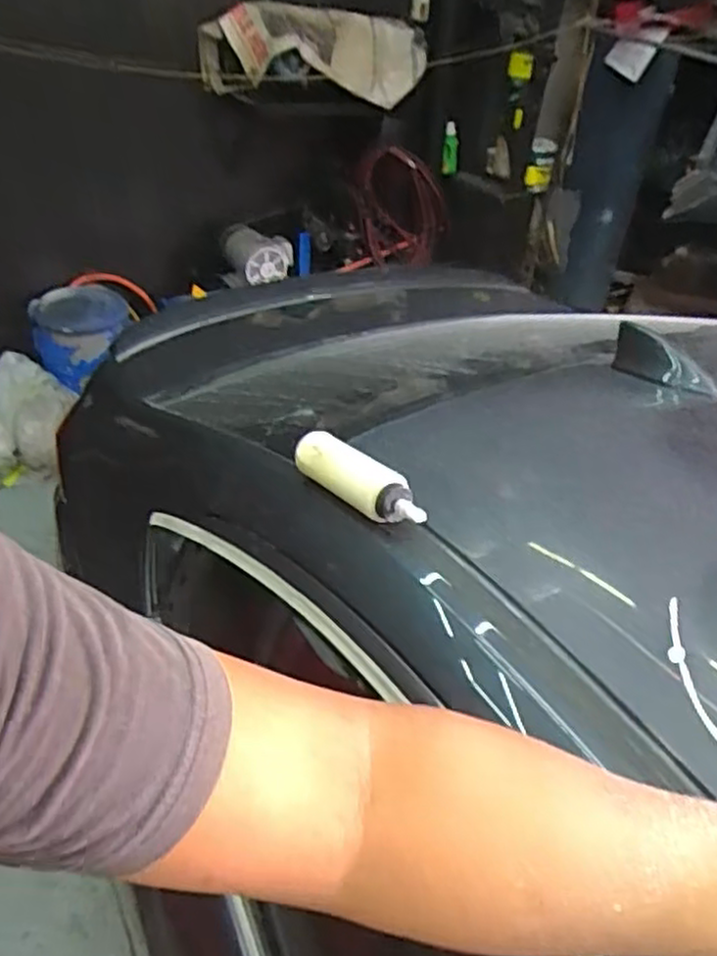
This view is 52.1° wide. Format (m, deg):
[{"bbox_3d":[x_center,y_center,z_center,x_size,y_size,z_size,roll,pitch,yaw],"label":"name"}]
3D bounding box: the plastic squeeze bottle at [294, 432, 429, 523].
[{"bbox_3d":[0.000,0.002,0.790,0.047,0.047,0.194,-24,45,-32],"label":"plastic squeeze bottle"}]

